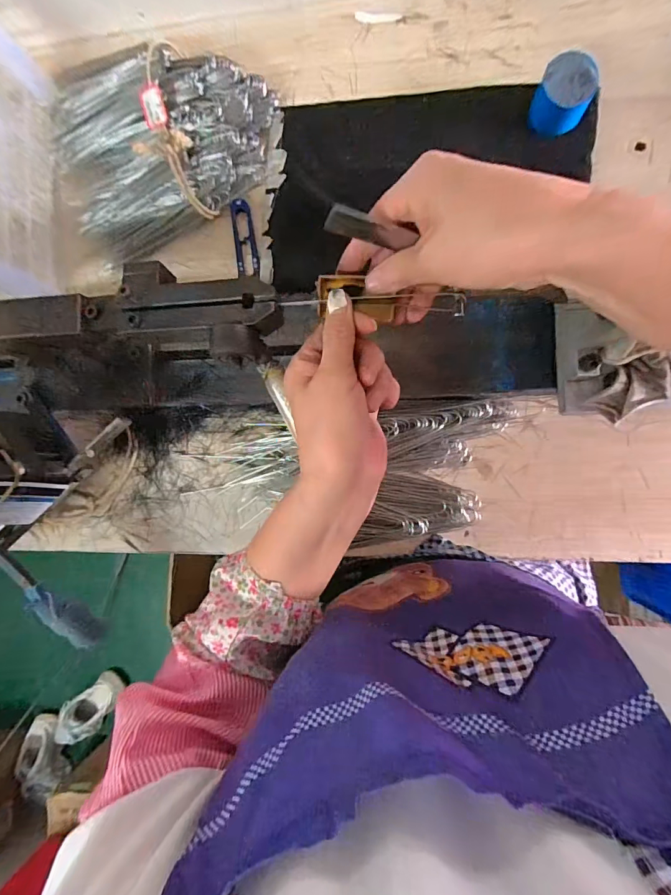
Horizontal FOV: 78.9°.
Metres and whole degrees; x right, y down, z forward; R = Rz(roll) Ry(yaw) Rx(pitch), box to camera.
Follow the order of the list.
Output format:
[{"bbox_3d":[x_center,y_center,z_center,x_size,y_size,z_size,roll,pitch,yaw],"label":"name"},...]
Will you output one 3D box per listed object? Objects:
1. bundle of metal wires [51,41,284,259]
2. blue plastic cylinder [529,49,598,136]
[{"bbox_3d":[-0.186,-0.329,0.439,0.250,0.042,0.188,-22,87,6],"label":"bundle of metal wires"},{"bbox_3d":[0.213,-0.326,0.384,0.048,0.045,0.047,0,89,7],"label":"blue plastic cylinder"}]

